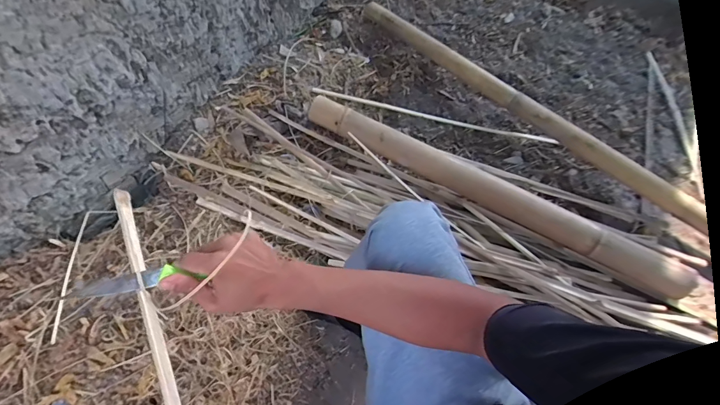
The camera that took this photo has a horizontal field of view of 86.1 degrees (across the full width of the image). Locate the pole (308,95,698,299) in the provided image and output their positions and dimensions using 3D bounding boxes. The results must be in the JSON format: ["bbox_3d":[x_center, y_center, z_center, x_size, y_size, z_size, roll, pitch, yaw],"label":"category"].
[{"bbox_3d":[0.333,-0.038,1.016,1.068,0.079,0.073,25,59,11],"label":"pole"}]

